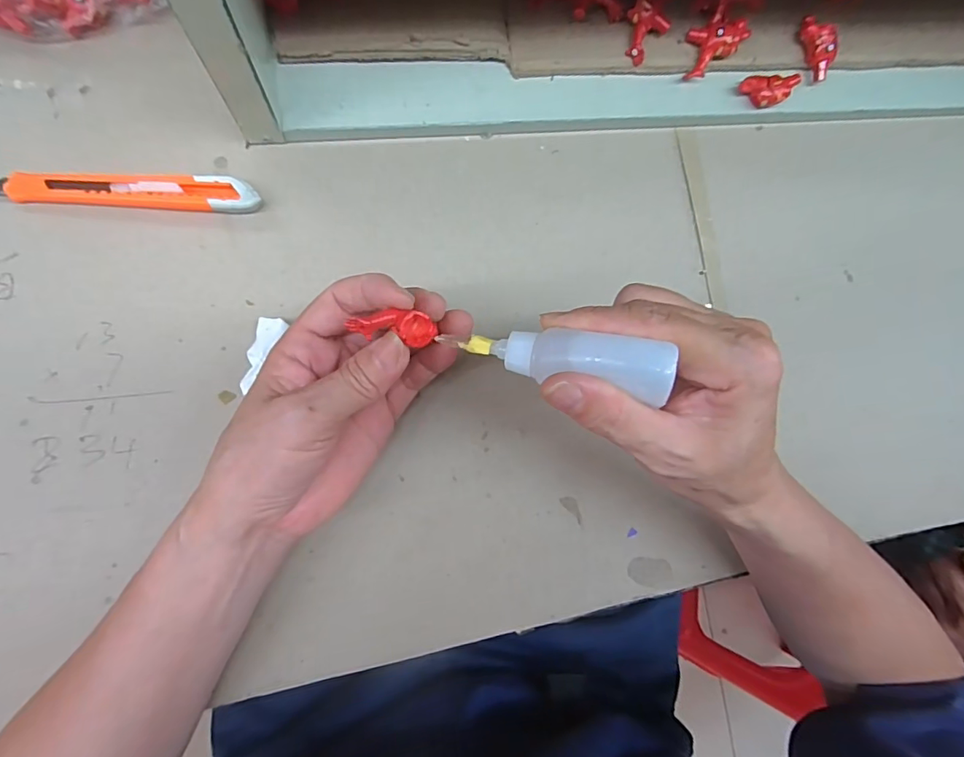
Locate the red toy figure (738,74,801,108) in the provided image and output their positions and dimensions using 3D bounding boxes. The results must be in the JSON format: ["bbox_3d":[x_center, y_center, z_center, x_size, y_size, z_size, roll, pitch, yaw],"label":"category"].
[{"bbox_3d":[0.181,-0.180,0.313,0.036,0.011,0.017,-4,87,-9],"label":"red toy figure"}]

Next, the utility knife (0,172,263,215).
[{"bbox_3d":[-0.189,-0.098,0.263,0.134,0.012,0.019,0,86,-9],"label":"utility knife"}]

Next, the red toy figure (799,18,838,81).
[{"bbox_3d":[0.215,-0.211,0.316,0.012,0.015,0.038,-29,106,-8],"label":"red toy figure"}]

